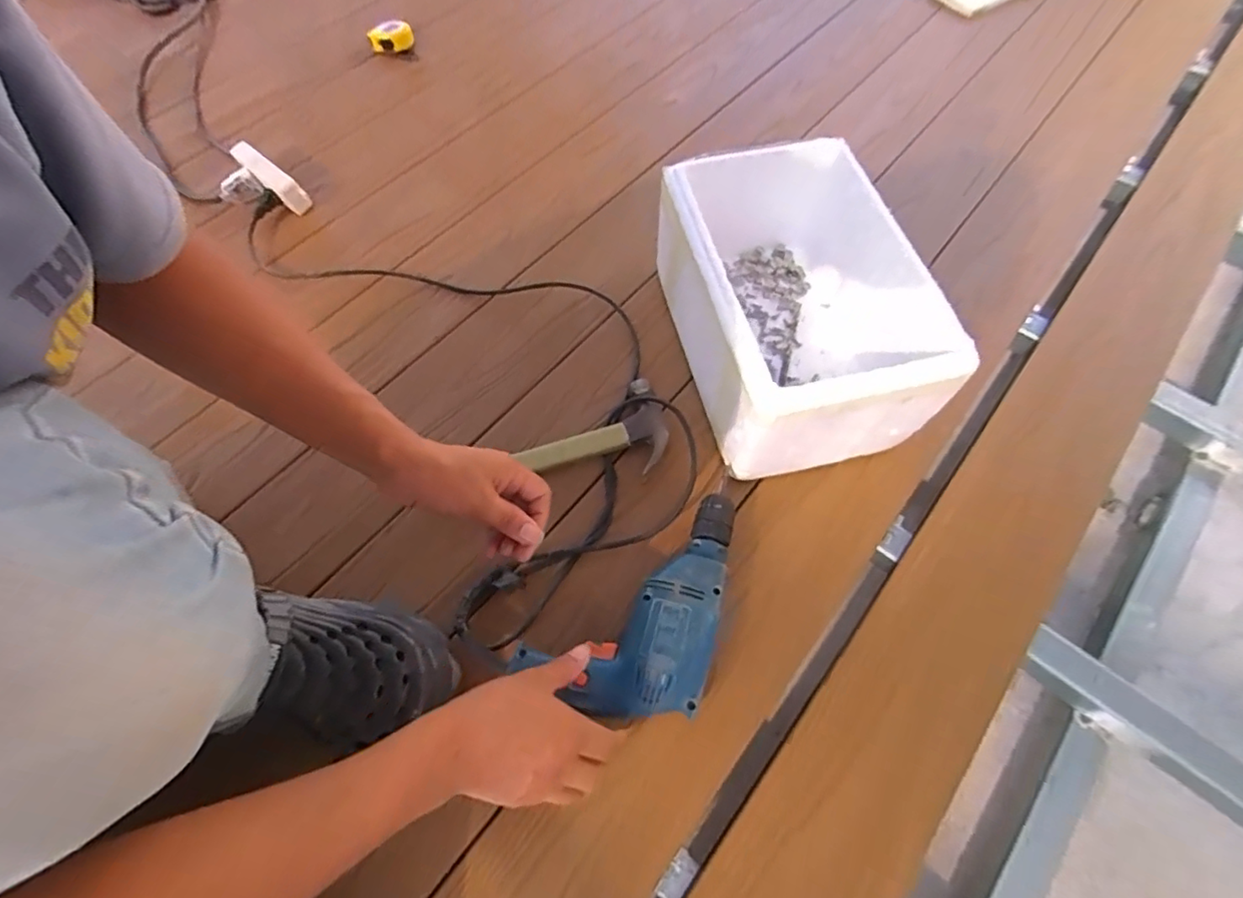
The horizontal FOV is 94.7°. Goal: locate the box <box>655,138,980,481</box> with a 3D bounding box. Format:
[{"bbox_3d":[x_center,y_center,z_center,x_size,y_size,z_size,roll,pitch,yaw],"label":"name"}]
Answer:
[{"bbox_3d":[0.179,-0.182,0.669,0.224,0.179,0.404,-11,62,-6],"label":"box"}]

